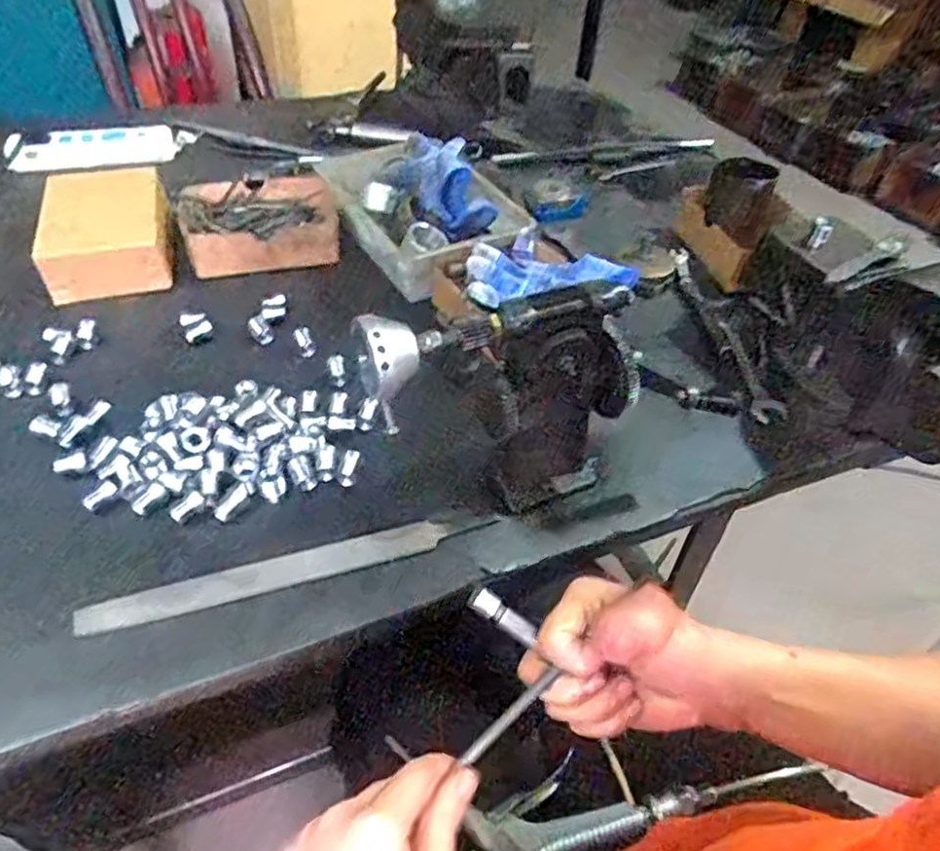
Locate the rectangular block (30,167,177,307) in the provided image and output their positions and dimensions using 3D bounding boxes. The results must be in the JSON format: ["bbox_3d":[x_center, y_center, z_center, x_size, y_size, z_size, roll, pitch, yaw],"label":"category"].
[{"bbox_3d":[-0.396,-0.214,0.745,0.132,0.058,0.163,-12,47,-16],"label":"rectangular block"}]

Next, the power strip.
[{"bbox_3d":[-0.511,-0.381,0.926,0.200,0.033,0.053,-14,47,-18],"label":"power strip"}]

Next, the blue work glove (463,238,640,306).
[{"bbox_3d":[0.083,-0.153,0.718,0.171,0.062,0.098,6,44,1],"label":"blue work glove"}]

